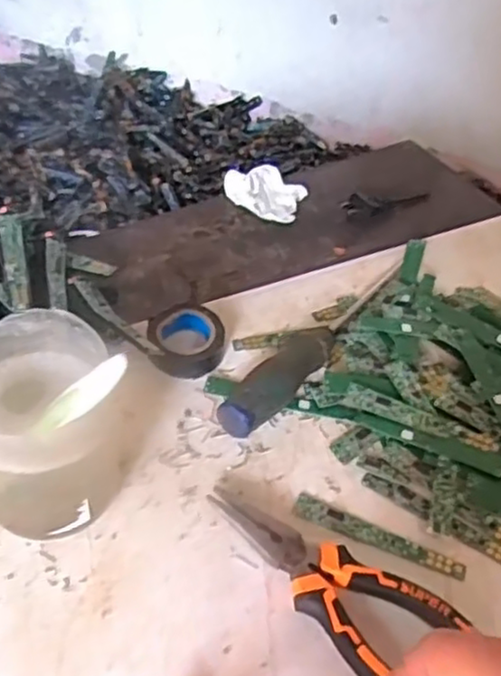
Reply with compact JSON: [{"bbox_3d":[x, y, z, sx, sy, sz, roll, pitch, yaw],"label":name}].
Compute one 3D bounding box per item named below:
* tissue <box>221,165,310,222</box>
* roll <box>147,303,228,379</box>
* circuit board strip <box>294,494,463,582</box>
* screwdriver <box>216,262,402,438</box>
[{"bbox_3d":[0.011,-0.131,0.616,0.068,0.021,0.052,23,48,15],"label":"tissue"},{"bbox_3d":[-0.042,0.003,0.474,0.052,0.023,0.051,3,46,-3],"label":"roll"},{"bbox_3d":[0.072,0.114,0.398,0.099,0.004,0.016,22,48,15],"label":"circuit board strip"},{"bbox_3d":[0.053,-0.002,0.476,0.022,0.026,0.206,33,51,24],"label":"screwdriver"}]

